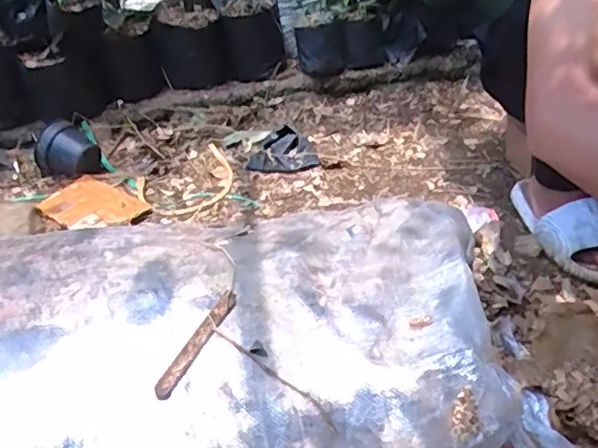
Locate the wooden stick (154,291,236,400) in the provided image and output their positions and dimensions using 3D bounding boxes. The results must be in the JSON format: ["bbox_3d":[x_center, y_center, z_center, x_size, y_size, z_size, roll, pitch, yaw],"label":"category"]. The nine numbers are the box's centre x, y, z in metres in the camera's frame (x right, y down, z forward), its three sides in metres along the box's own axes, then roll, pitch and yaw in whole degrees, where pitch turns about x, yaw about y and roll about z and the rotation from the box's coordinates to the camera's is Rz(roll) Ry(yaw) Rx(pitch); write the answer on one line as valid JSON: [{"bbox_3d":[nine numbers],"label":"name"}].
[{"bbox_3d":[-0.106,0.126,0.634,0.017,0.021,0.139,14,41,25],"label":"wooden stick"}]

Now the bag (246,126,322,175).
[{"bbox_3d":[-0.028,-0.155,1.316,0.143,0.038,0.148,25,47,35],"label":"bag"}]

